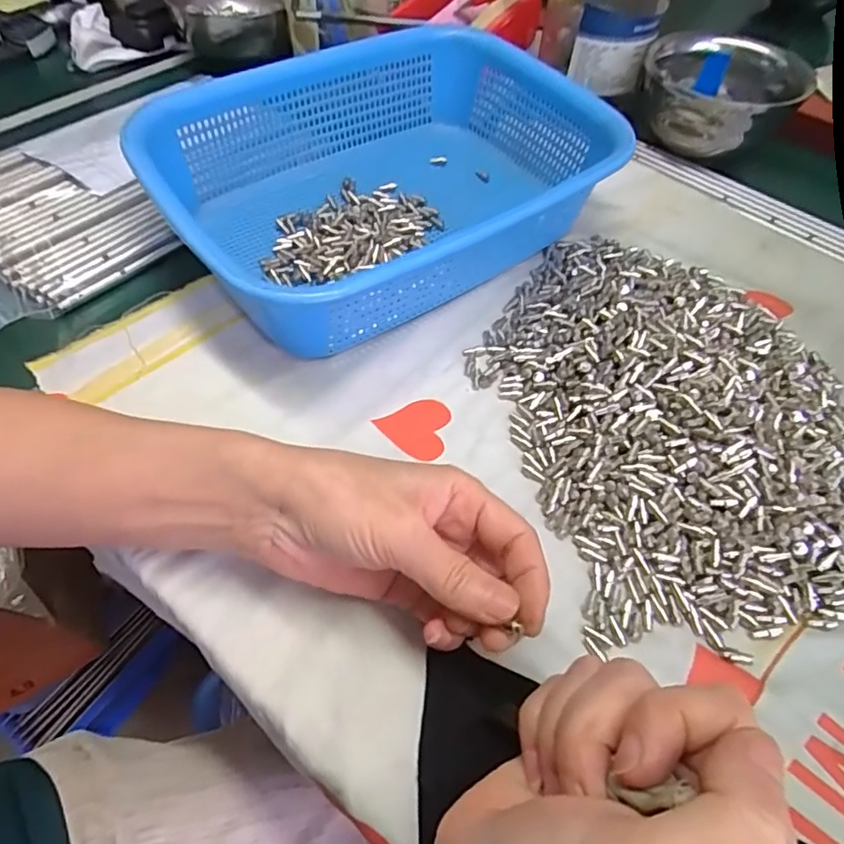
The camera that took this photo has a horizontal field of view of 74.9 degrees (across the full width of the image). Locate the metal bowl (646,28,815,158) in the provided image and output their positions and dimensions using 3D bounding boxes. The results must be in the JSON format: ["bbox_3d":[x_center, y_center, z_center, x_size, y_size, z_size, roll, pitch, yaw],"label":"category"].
[{"bbox_3d":[0.238,-0.268,0.455,0.114,0.060,0.114,5,55,2],"label":"metal bowl"}]

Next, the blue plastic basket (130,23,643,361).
[{"bbox_3d":[-0.018,-0.161,0.362,0.286,0.069,0.206,-32,62,-22],"label":"blue plastic basket"}]

